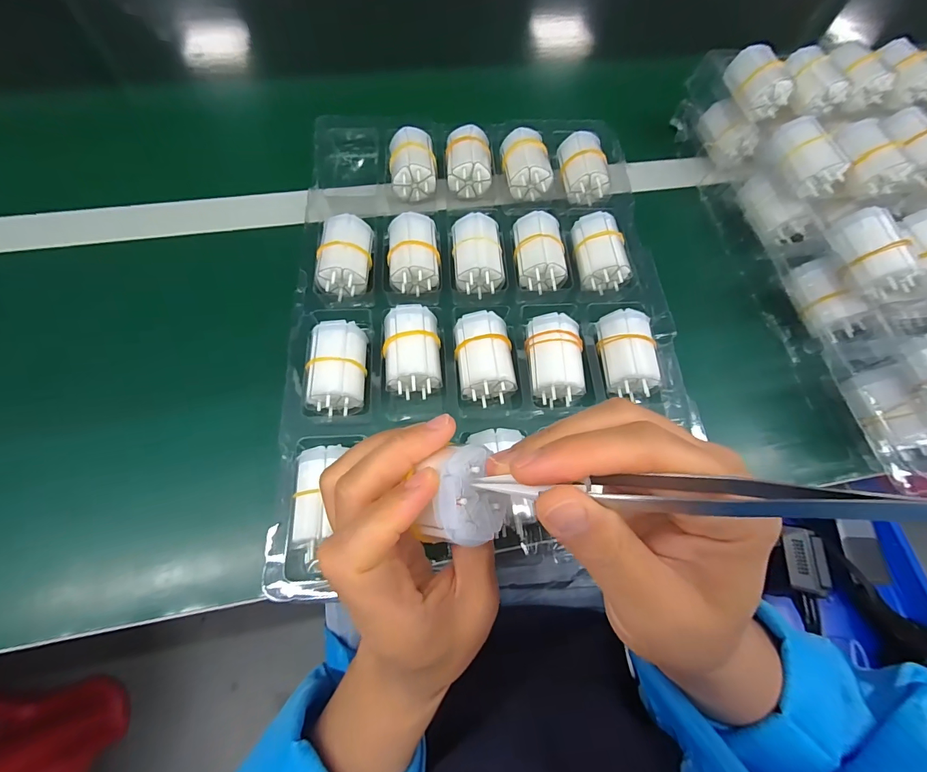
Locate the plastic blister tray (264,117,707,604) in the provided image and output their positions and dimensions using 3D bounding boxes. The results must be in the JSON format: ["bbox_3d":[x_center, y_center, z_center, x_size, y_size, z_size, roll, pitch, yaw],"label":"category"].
[{"bbox_3d":[0.015,-0.071,0.314,0.278,0.036,0.373,-3,68,-4],"label":"plastic blister tray"}]

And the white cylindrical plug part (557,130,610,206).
[{"bbox_3d":[0.110,-0.201,0.368,0.037,0.031,0.057,-3,68,-4],"label":"white cylindrical plug part"}]

